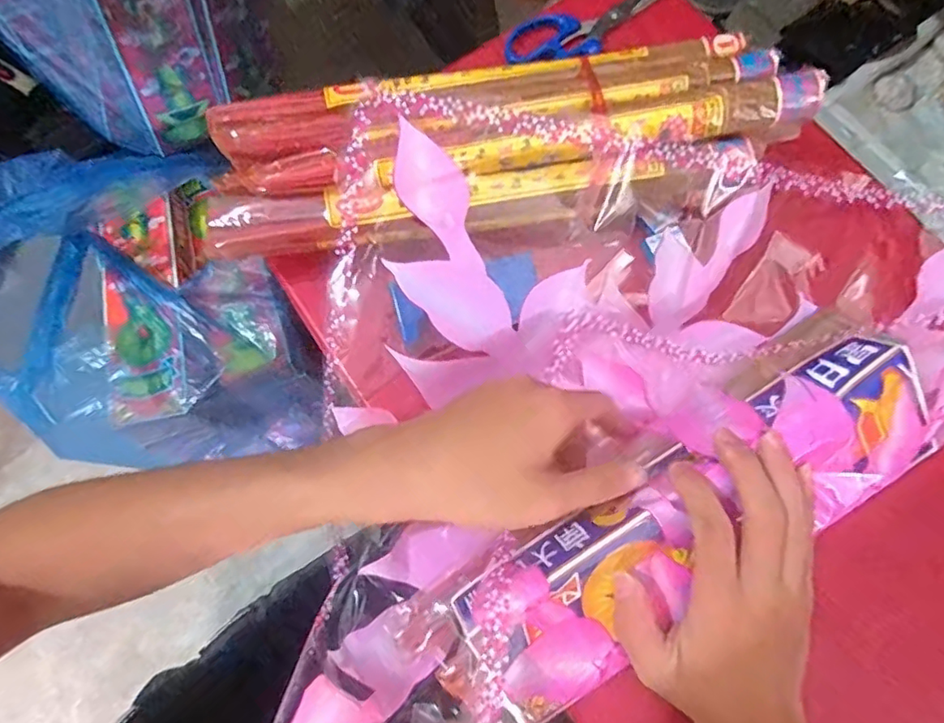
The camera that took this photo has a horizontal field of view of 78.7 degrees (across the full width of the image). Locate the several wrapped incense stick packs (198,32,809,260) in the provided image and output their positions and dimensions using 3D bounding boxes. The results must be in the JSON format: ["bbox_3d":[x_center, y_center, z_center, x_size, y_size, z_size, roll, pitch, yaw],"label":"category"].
[{"bbox_3d":[0.019,-0.152,0.392,0.397,0.051,0.115,-8,75,-1],"label":"several wrapped incense stick packs"}]

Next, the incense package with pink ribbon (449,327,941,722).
[{"bbox_3d":[0.143,0.093,0.337,0.308,0.052,0.088,-31,76,-8],"label":"incense package with pink ribbon"}]

